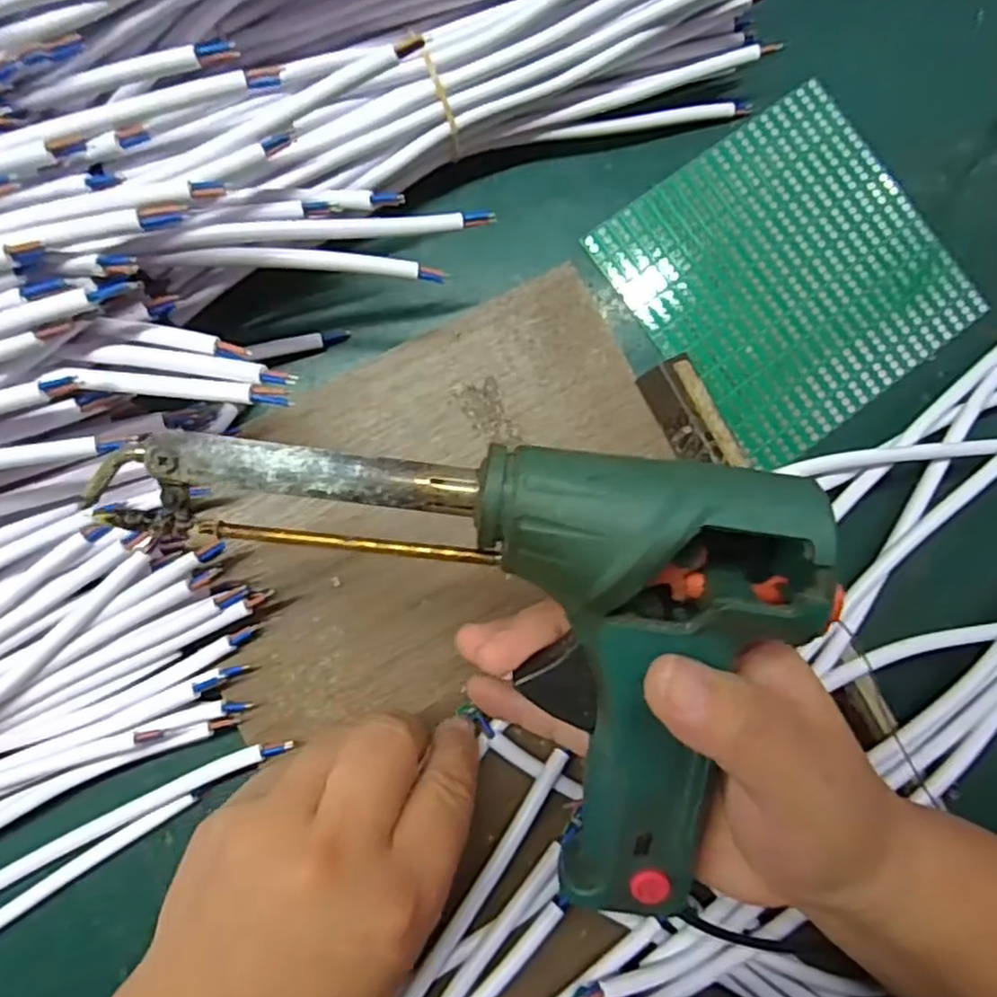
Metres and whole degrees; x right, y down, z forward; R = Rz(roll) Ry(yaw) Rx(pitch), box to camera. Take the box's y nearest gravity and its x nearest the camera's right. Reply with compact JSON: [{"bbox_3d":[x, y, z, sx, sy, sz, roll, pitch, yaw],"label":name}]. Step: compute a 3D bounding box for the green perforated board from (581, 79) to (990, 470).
[{"bbox_3d":[0.127,-0.097,0.305,0.129,0.004,0.128,-36,89,-5],"label":"green perforated board"}]

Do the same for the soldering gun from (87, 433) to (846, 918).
[{"bbox_3d":[-0.004,0.052,0.202,0.166,0.029,0.139,4,113,6],"label":"soldering gun"}]

